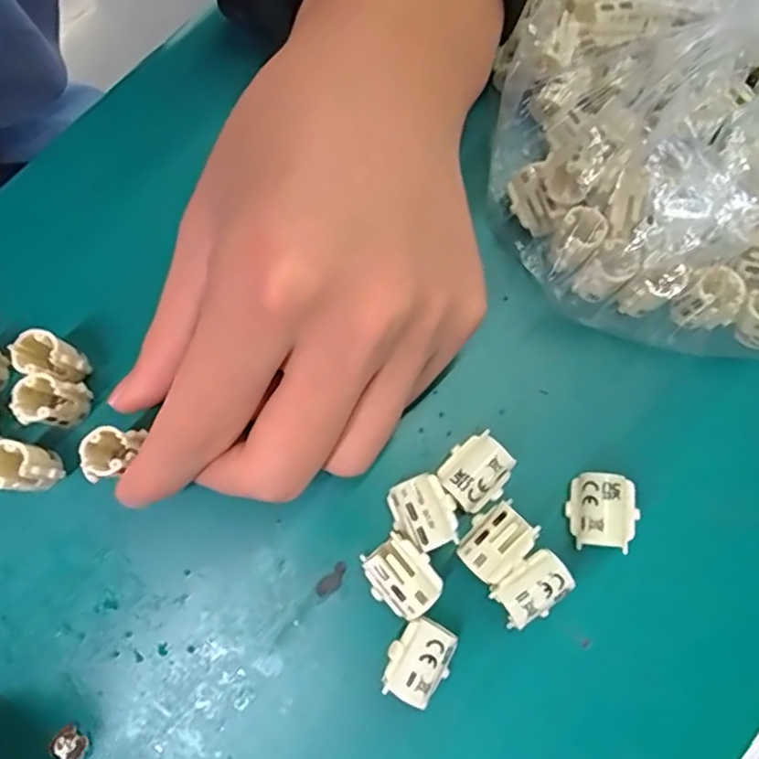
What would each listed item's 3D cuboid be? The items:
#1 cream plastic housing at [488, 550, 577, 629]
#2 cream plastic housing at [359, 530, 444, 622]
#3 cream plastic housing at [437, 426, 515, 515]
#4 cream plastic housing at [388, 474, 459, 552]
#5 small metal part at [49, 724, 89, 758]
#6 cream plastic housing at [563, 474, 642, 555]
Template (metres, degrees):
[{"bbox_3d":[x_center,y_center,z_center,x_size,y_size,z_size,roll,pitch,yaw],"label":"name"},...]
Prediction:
[{"bbox_3d":[0.044,0.062,0.183,0.022,0.014,0.015,-34,80,-9],"label":"cream plastic housing"},{"bbox_3d":[0.006,0.059,0.185,0.018,0.013,0.022,-36,80,-9],"label":"cream plastic housing"},{"bbox_3d":[0.030,0.029,0.191,0.021,0.014,0.019,-43,81,-10],"label":"cream plastic housing"},{"bbox_3d":[0.014,0.041,0.188,0.018,0.013,0.021,-23,78,-7],"label":"cream plastic housing"},{"bbox_3d":[-0.091,0.107,0.180,0.010,0.004,0.009,39,79,7],"label":"small metal part"},{"bbox_3d":[0.068,0.041,0.189,0.017,0.015,0.022,1,77,-1],"label":"cream plastic housing"}]

